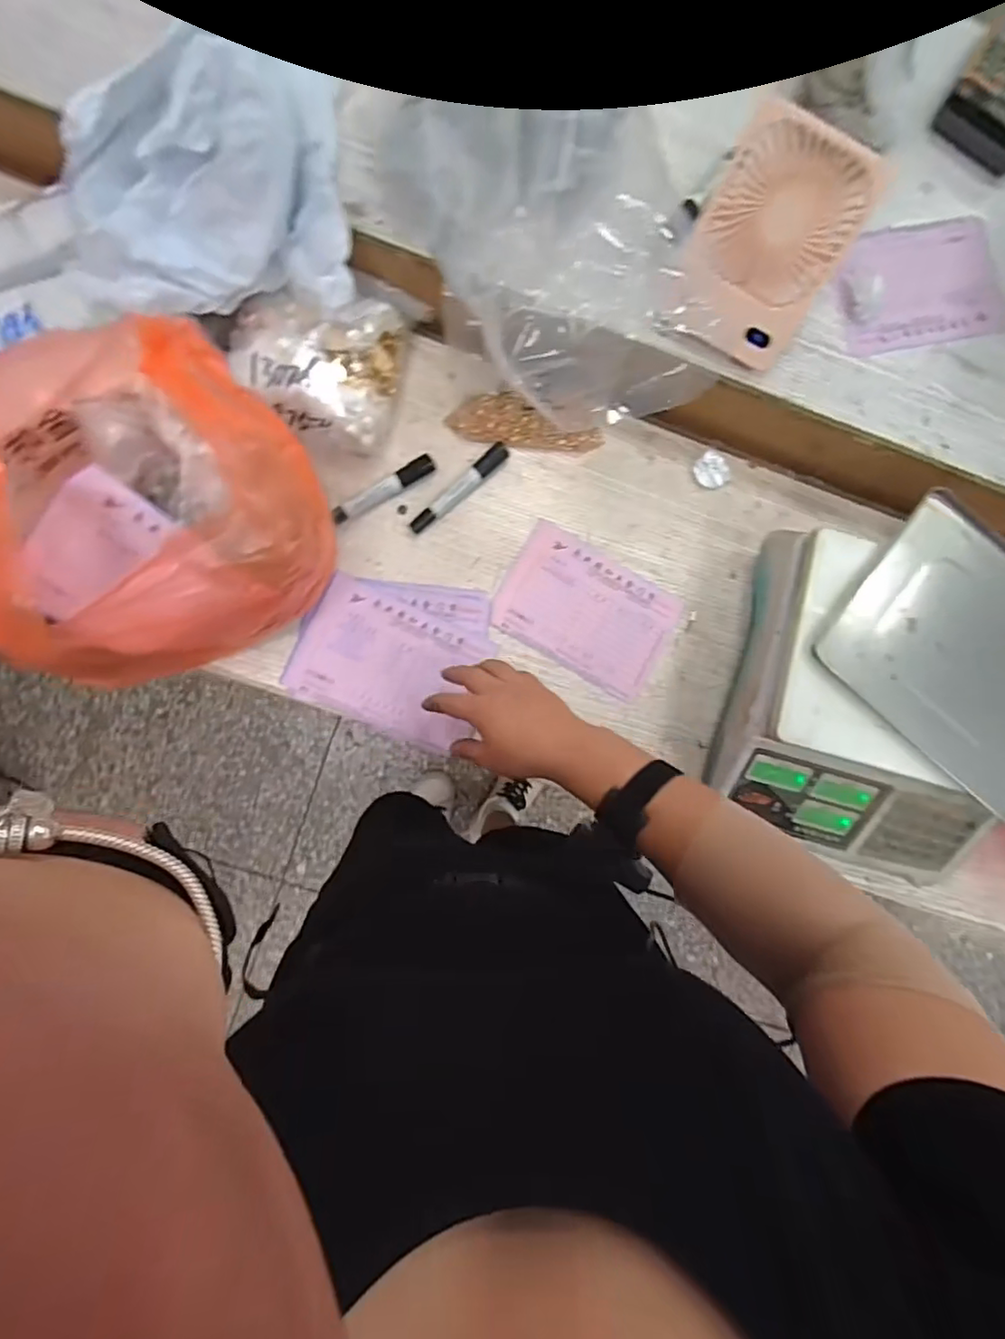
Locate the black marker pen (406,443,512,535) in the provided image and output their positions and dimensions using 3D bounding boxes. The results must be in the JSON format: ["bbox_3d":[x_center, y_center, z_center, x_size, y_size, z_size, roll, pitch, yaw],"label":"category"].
[{"bbox_3d":[-0.045,-0.199,0.651,0.140,0.015,0.020,-45,92,-5],"label":"black marker pen"}]

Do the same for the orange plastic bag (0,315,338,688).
[{"bbox_3d":[-0.284,-0.144,0.496,0.234,0.256,0.242,-19,89,-6],"label":"orange plastic bag"}]

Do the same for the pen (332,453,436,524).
[{"bbox_3d":[-0.127,-0.196,0.641,0.125,0.023,0.018,-35,91,-6],"label":"pen"}]

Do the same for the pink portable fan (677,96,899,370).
[{"bbox_3d":[0.240,-0.386,0.538,0.127,0.033,0.166,28,129,0],"label":"pink portable fan"}]

